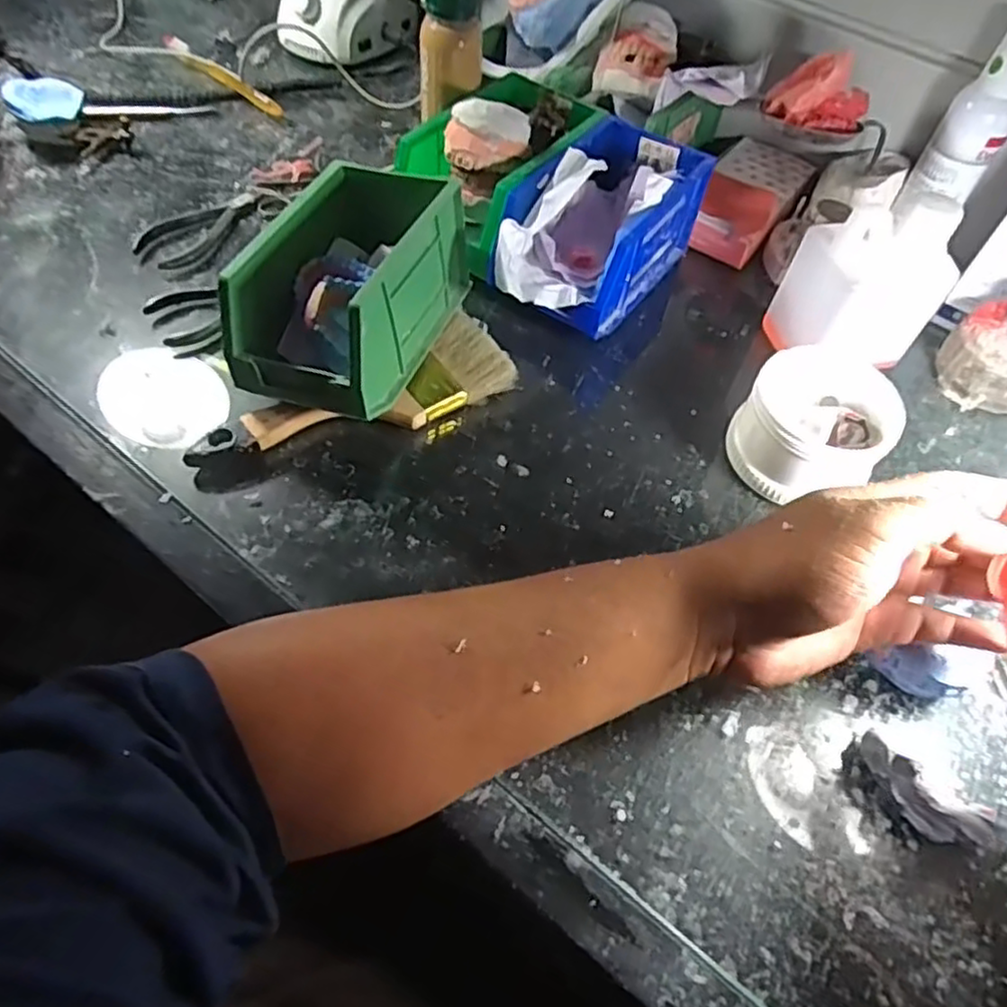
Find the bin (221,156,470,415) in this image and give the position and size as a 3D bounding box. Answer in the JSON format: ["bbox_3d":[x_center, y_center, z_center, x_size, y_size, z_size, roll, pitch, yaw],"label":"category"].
[{"bbox_3d":[-0.098,-0.145,0.483,0.104,0.103,0.178,19,58,8],"label":"bin"}]

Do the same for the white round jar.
[{"bbox_3d":[0.205,-0.048,0.470,0.086,0.065,0.092,2,57,-3],"label":"white round jar"}]

